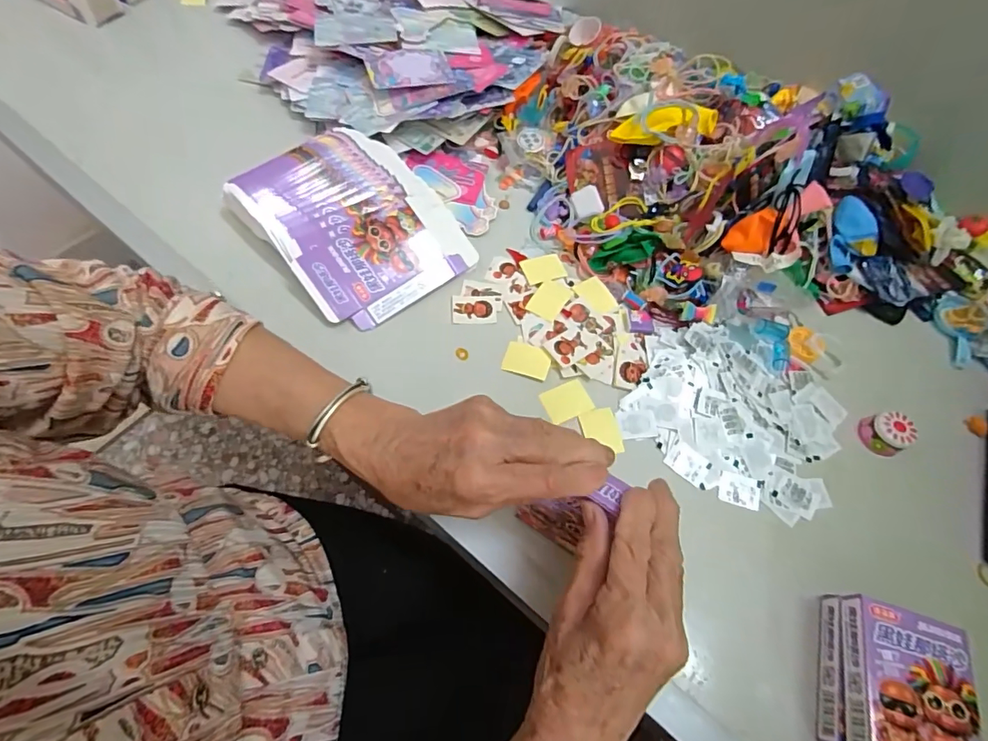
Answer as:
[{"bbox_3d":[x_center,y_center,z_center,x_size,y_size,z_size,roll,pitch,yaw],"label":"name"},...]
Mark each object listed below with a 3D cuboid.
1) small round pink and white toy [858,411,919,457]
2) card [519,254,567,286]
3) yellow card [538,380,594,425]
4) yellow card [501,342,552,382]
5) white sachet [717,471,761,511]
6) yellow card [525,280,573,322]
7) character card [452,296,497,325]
[{"bbox_3d":[0.331,0.053,0.399,0.031,0.021,0.032,1,64,-3],"label":"small round pink and white toy"},{"bbox_3d":[0.047,-0.098,0.460,0.039,0.004,0.032,-15,66,-10],"label":"card"},{"bbox_3d":[0.062,0.027,0.405,0.038,0.004,0.029,-23,74,-13],"label":"yellow card"},{"bbox_3d":[0.029,-0.010,0.415,0.039,0.004,0.030,17,64,5],"label":"yellow card"},{"bbox_3d":[0.194,0.094,0.377,0.032,0.004,0.024,16,64,5],"label":"white sachet"},{"bbox_3d":[0.052,-0.066,0.444,0.030,0.004,0.040,30,66,11],"label":"yellow card"},{"bbox_3d":[-0.018,-0.056,0.438,0.041,0.004,0.030,-1,64,-4],"label":"character card"}]

